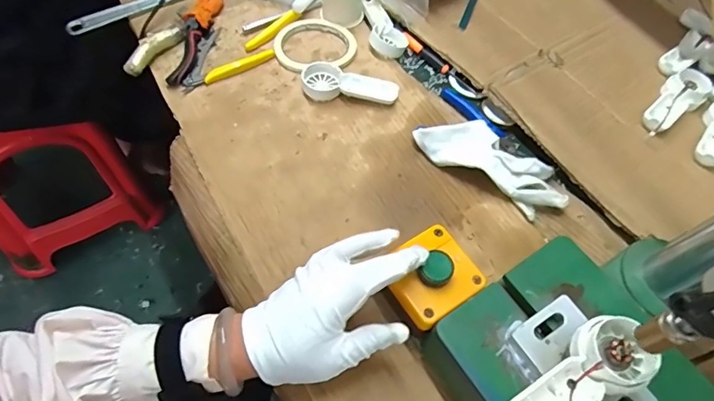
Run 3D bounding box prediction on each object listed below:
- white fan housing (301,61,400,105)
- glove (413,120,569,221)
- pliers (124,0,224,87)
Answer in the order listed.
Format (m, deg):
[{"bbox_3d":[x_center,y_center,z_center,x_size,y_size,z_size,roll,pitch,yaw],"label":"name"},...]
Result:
[{"bbox_3d":[-0.008,-0.138,0.549,0.113,0.016,0.049,12,58,2],"label":"white fan housing"},{"bbox_3d":[0.144,-0.042,0.493,0.163,0.034,0.058,34,61,14],"label":"glove"},{"bbox_3d":[-0.217,-0.206,0.565,0.060,0.024,0.154,13,58,2],"label":"pliers"}]

